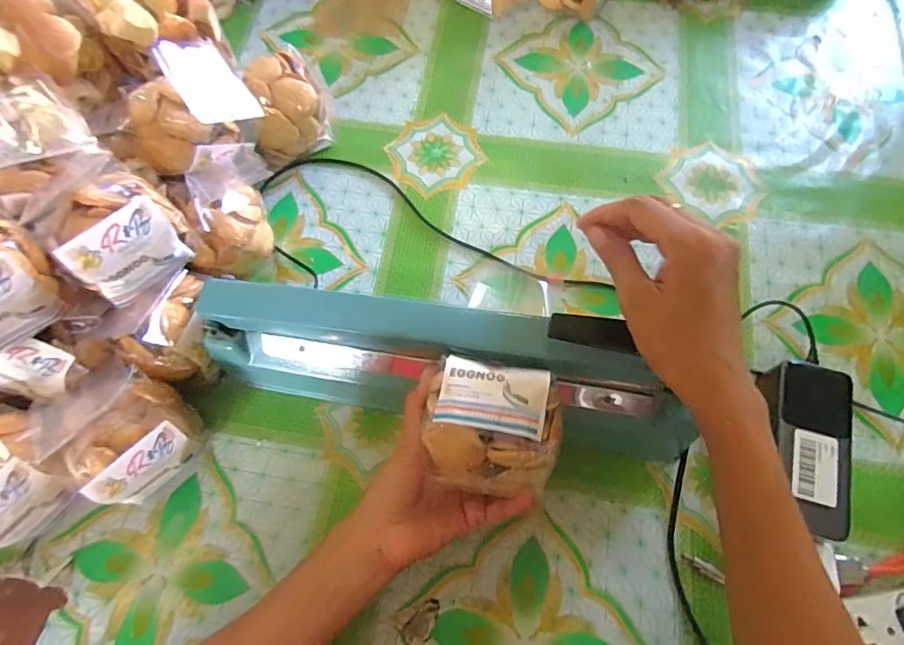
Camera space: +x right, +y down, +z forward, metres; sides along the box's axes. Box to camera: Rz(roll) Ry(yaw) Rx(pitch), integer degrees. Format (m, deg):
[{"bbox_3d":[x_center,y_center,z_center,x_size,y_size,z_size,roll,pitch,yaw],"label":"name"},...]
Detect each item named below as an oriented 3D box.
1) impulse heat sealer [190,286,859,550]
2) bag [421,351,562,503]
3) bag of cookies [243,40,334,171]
[{"bbox_3d":[0.054,0.050,0.413,0.495,0.109,0.116,12,69,3],"label":"impulse heat sealer"},{"bbox_3d":[0.030,0.067,0.328,0.087,0.043,0.075,9,69,5],"label":"bag"},{"bbox_3d":[-0.168,-0.221,0.537,0.077,0.080,0.086,-14,69,-4],"label":"bag of cookies"}]

